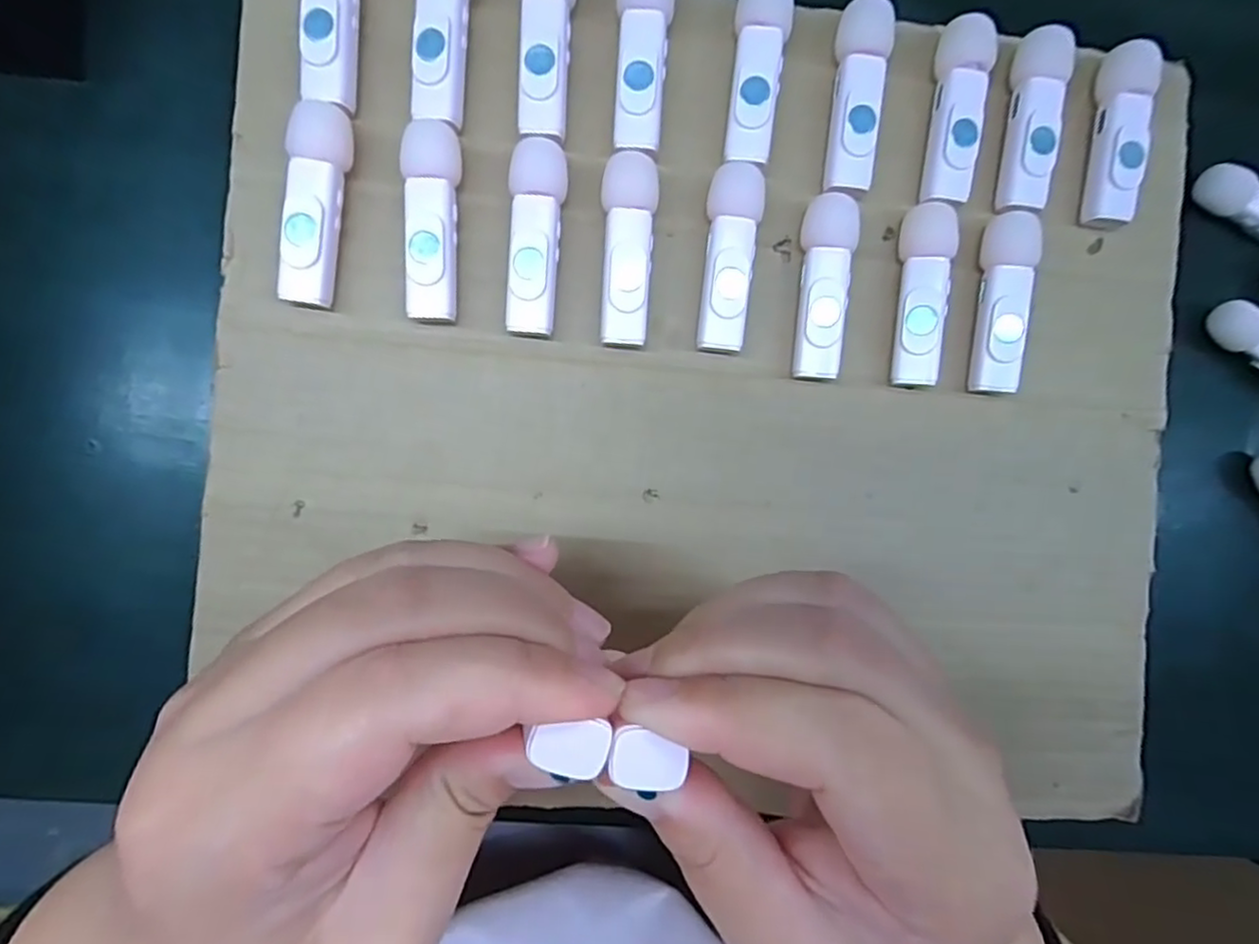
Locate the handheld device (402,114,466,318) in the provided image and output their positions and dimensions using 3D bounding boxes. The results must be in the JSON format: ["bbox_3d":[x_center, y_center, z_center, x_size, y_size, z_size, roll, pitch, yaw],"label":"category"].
[{"bbox_3d":[-0.067,-0.083,0.226,0.018,0.016,0.064,3,87,-6],"label":"handheld device"}]

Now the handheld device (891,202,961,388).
[{"bbox_3d":[0.105,-0.064,0.244,0.016,0.017,0.064,6,86,-6],"label":"handheld device"}]

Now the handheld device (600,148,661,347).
[{"bbox_3d":[-0.001,-0.076,0.233,0.018,0.016,0.064,1,87,-6],"label":"handheld device"}]

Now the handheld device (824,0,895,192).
[{"bbox_3d":[0.081,-0.133,0.240,0.017,0.015,0.065,6,86,-6],"label":"handheld device"}]

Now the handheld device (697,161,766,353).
[{"bbox_3d":[0.035,-0.075,0.237,0.018,0.016,0.063,4,86,-6],"label":"handheld device"}]

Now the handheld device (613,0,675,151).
[{"bbox_3d":[0.004,-0.142,0.232,0.018,0.016,0.062,2,87,-6],"label":"handheld device"}]

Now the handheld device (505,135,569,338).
[{"bbox_3d":[-0.033,-0.079,0.230,0.018,0.016,0.064,6,86,-6],"label":"handheld device"}]

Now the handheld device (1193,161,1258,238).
[{"bbox_3d":[0.285,-0.118,0.301,0.060,0.015,0.019,26,84,-4],"label":"handheld device"}]

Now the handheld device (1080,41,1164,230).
[{"bbox_3d":[0.181,-0.124,0.250,0.016,0.017,0.061,7,86,-6],"label":"handheld device"}]

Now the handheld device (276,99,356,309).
[{"bbox_3d":[-0.104,-0.087,0.222,0.017,0.017,0.063,9,86,-6],"label":"handheld device"}]

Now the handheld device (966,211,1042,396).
[{"bbox_3d":[0.137,-0.062,0.247,0.016,0.016,0.064,6,86,-6],"label":"handheld device"}]

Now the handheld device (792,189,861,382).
[{"bbox_3d":[0.069,-0.066,0.240,0.018,0.017,0.064,5,86,-6],"label":"handheld device"}]

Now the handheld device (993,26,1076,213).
[{"bbox_3d":[0.147,-0.127,0.245,0.017,0.015,0.063,7,86,-6],"label":"handheld device"}]

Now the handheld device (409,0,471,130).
[{"bbox_3d":[-0.062,-0.147,0.223,0.017,0.018,0.061,7,86,-6],"label":"handheld device"}]

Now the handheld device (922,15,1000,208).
[{"bbox_3d":[0.118,-0.129,0.244,0.017,0.016,0.065,8,86,-6],"label":"handheld device"}]

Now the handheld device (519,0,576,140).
[{"bbox_3d":[-0.028,-0.145,0.228,0.018,0.017,0.063,1,87,-6],"label":"handheld device"}]

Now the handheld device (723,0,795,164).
[{"bbox_3d":[0.043,-0.139,0.235,0.018,0.016,0.062,9,86,-6],"label":"handheld device"}]

